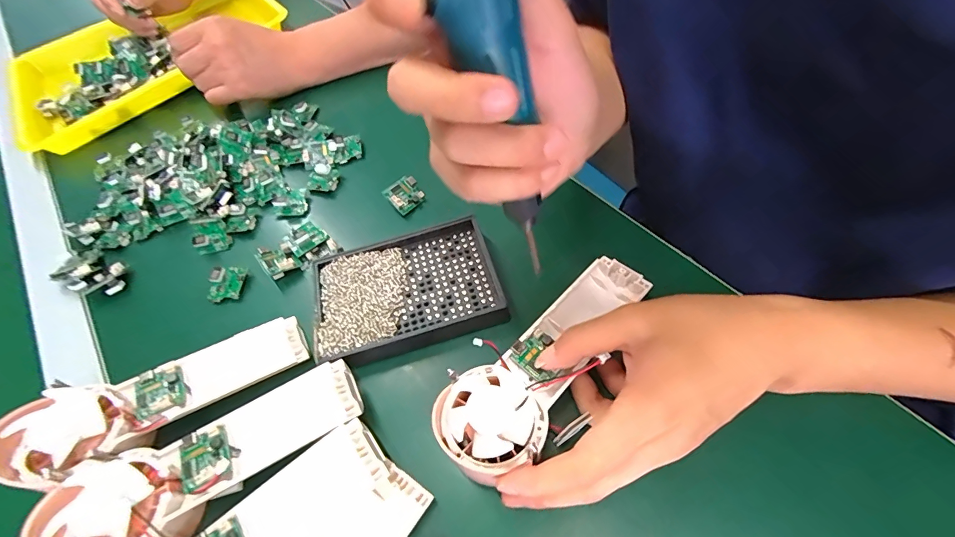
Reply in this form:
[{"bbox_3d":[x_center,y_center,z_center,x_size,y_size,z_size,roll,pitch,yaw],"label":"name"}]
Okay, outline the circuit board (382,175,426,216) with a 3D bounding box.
[{"bbox_3d":[-0.066,-0.068,0.376,0.029,0.007,0.035,46,59,2],"label":"circuit board"}]

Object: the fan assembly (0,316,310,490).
[{"bbox_3d":[-0.209,0.087,0.281,0.178,0.030,0.055,-20,59,-22],"label":"fan assembly"}]

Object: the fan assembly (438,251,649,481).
[{"bbox_3d":[0.046,0.053,0.265,0.058,0.024,0.172,36,60,25],"label":"fan assembly"}]

